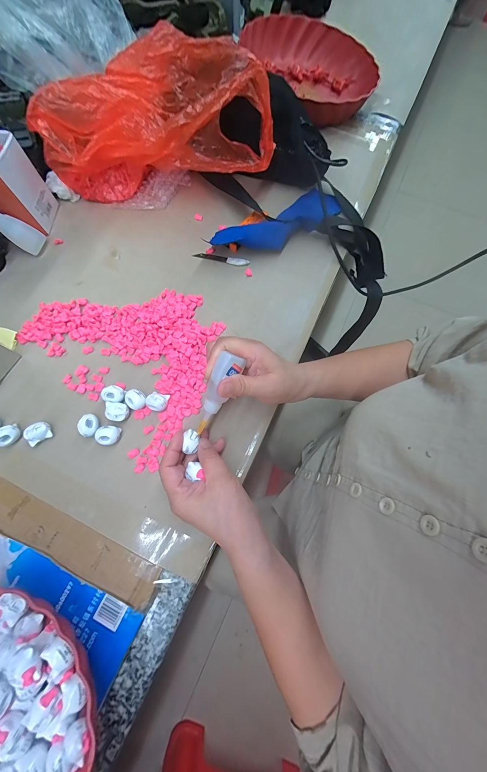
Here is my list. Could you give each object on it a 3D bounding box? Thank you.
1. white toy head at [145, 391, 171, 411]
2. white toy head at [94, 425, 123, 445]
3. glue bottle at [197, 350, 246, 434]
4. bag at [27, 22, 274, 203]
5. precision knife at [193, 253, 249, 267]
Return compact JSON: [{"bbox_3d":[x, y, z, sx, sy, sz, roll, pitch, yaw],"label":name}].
[{"bbox_3d":[-0.103,0.018,0.329,0.025,0.013,0.021,12,73,4],"label":"white toy head"},{"bbox_3d":[-0.156,0.057,0.319,0.022,0.015,0.022,0,73,0],"label":"white toy head"},{"bbox_3d":[-0.027,0.009,0.281,0.021,0.018,0.087,27,108,9],"label":"glue bottle"},{"bbox_3d":[-0.118,-0.361,0.388,0.302,0.132,0.130,-4,73,-1],"label":"bag"},{"bbox_3d":[-0.032,-0.184,0.403,0.081,0.004,0.012,13,73,4],"label":"precision knife"}]

